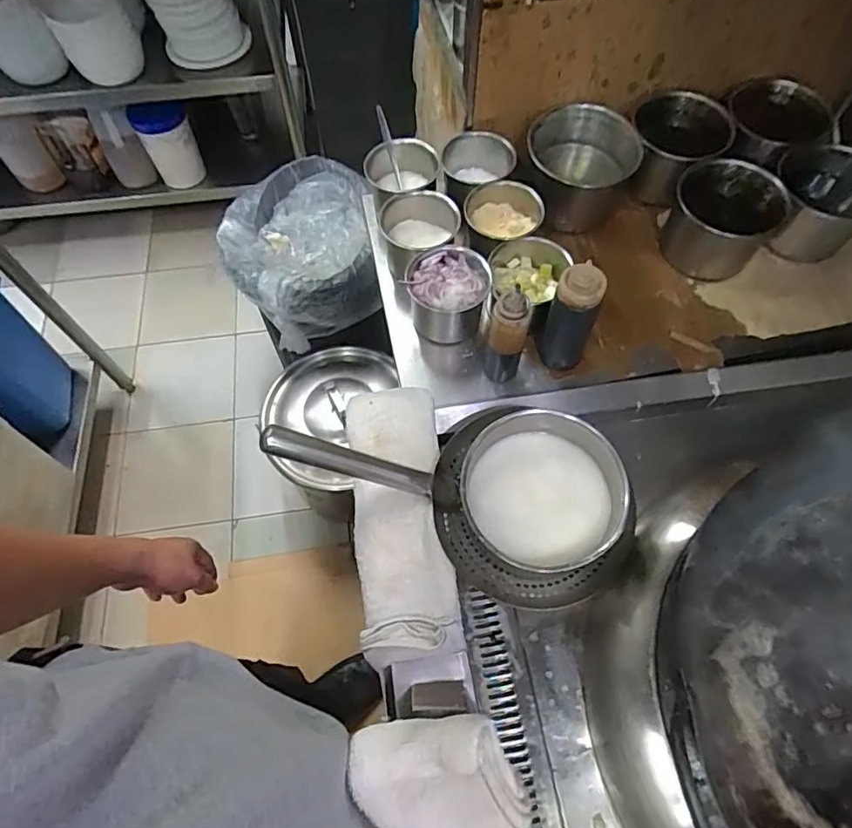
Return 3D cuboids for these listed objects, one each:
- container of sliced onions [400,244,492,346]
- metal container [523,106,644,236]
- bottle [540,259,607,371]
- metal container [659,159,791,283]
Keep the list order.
[{"bbox_3d":[0.031,-0.172,0.789,0.113,0.103,0.104,10,63,5],"label":"container of sliced onions"},{"bbox_3d":[0.244,-0.388,0.875,0.164,0.130,0.140,1,62,1],"label":"metal container"},{"bbox_3d":[0.188,-0.122,0.715,0.057,0.158,0.046,15,63,8],"label":"bottle"},{"bbox_3d":[0.439,-0.290,0.825,0.141,0.109,0.138,0,62,0],"label":"metal container"}]

